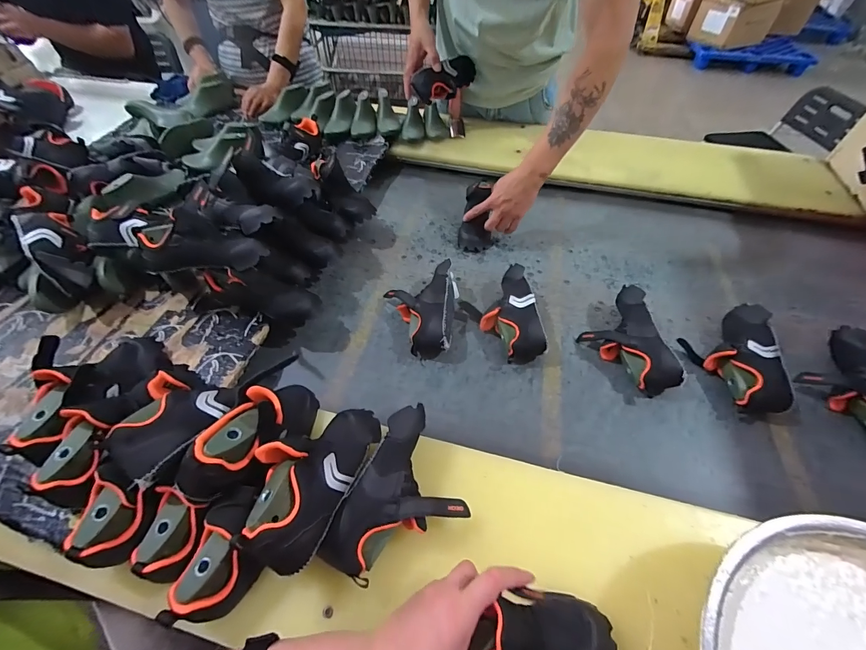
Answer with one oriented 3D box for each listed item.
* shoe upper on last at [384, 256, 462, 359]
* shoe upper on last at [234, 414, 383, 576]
[{"bbox_3d":[-0.020,-0.033,0.676,0.128,0.070,0.186,3,53,1],"label":"shoe upper on last"},{"bbox_3d":[-0.132,0.153,0.407,0.089,0.075,0.190,20,35,13],"label":"shoe upper on last"}]

